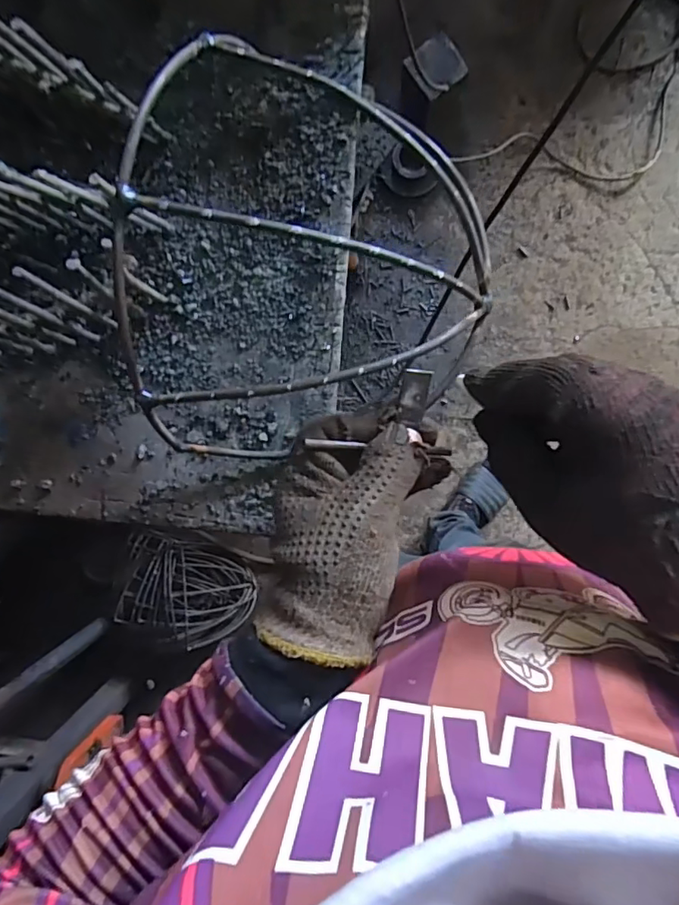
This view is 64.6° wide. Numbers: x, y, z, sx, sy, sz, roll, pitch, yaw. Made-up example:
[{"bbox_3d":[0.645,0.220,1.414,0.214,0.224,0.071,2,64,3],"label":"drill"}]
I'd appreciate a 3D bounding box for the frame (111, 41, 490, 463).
[{"bbox_3d":[-0.010,-0.097,0.292,0.184,0.106,0.222,11,95,3],"label":"frame"}]

